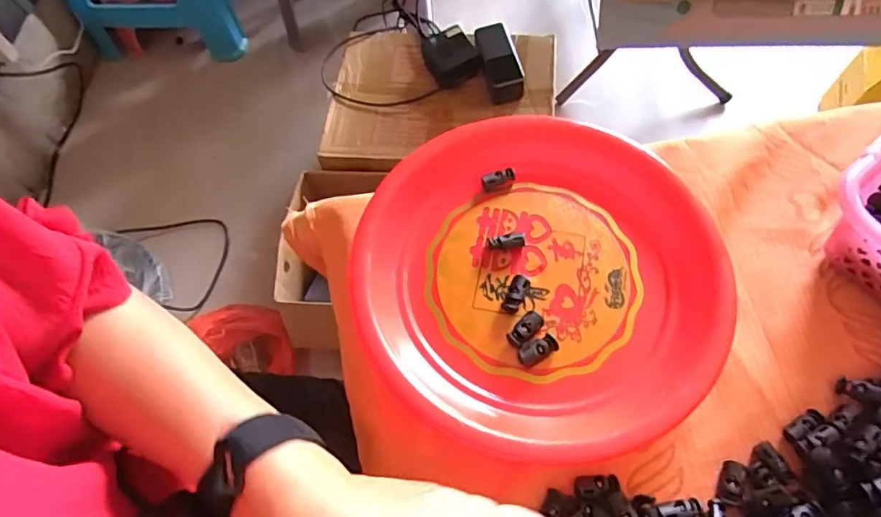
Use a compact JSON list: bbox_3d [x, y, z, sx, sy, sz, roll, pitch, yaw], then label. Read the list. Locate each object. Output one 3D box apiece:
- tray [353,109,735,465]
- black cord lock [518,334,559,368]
[{"bbox_3d":[0.070,0.010,0.384,0.240,0.049,0.251,-1,65,3],"label":"tray"},{"bbox_3d":[0.067,0.063,0.359,0.028,0.011,0.014,-26,67,-8],"label":"black cord lock"}]

